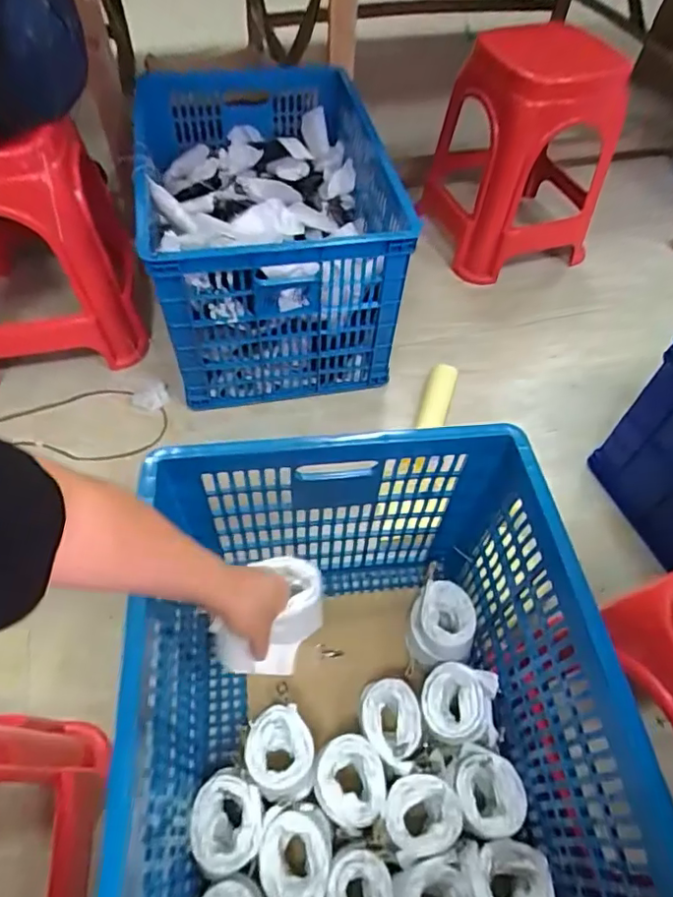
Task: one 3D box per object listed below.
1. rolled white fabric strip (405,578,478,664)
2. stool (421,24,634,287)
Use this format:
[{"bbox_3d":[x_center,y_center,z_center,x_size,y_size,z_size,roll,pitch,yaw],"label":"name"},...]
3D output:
[{"bbox_3d":[0.164,0.273,0.852,0.105,0.103,0.110,27,58,15],"label":"rolled white fabric strip"},{"bbox_3d":[0.453,-0.712,1.387,0.378,0.463,0.318,-21,59,-17],"label":"stool"}]

